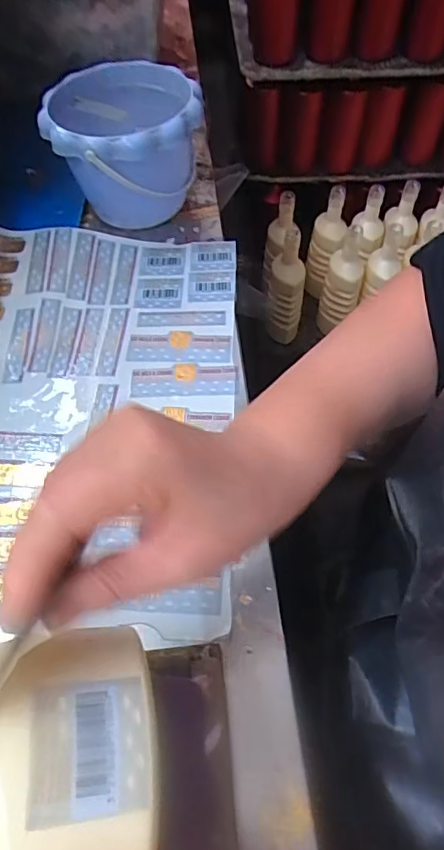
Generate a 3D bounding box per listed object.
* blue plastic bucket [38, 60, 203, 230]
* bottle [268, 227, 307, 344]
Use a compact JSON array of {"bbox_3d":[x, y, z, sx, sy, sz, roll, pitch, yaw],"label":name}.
[{"bbox_3d":[-0.096,-0.283,0.542,0.147,0.113,0.158,-1,57,1],"label":"blue plastic bucket"},{"bbox_3d":[0.145,-0.301,1.157,0.075,0.264,0.066,5,56,4],"label":"bottle"}]

